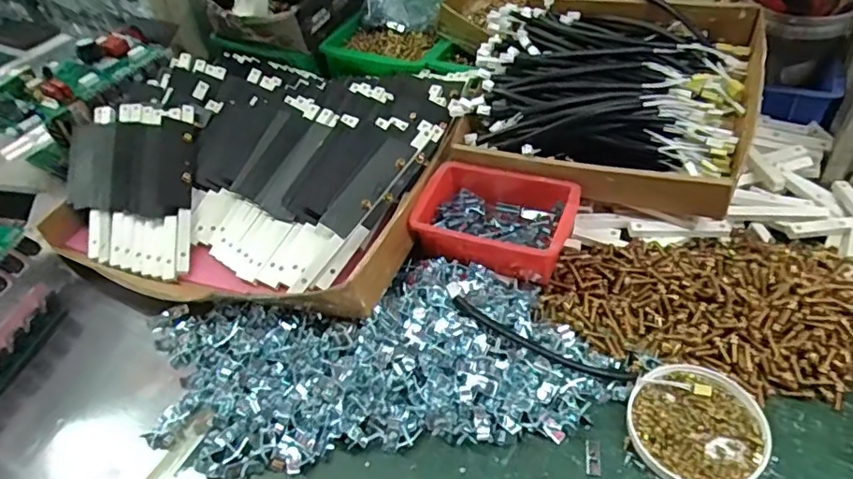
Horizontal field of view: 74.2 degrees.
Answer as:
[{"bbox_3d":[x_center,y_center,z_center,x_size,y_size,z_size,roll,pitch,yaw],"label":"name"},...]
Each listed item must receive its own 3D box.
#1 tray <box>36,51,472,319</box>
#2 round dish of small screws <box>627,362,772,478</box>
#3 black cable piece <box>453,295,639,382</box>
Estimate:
[{"bbox_3d":[-0.206,-0.105,0.670,0.461,0.090,0.386,9,48,15],"label":"tray"},{"bbox_3d":[0.207,0.143,0.434,0.095,0.009,0.098,-4,46,4],"label":"round dish of small screws"},{"bbox_3d":[0.096,0.089,0.480,0.163,0.006,0.022,24,53,12],"label":"black cable piece"}]

